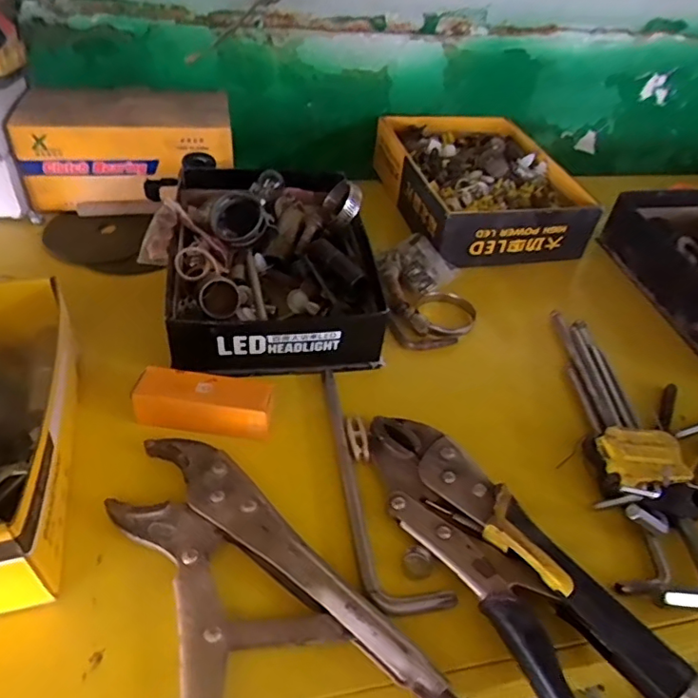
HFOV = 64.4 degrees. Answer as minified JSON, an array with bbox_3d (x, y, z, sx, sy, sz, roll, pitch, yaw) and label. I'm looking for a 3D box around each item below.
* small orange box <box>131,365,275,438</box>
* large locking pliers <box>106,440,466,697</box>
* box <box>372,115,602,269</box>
[{"bbox_3d":[-0.089,0.033,0.345,0.081,0.027,0.026,6,43,-1],"label":"small orange box"},{"bbox_3d":[-0.056,0.123,0.266,0.143,0.016,0.204,-18,48,-25],"label":"large locking pliers"},{"bbox_3d":[0.128,-0.169,0.567,0.157,0.058,0.206,-7,44,-14],"label":"box"}]

